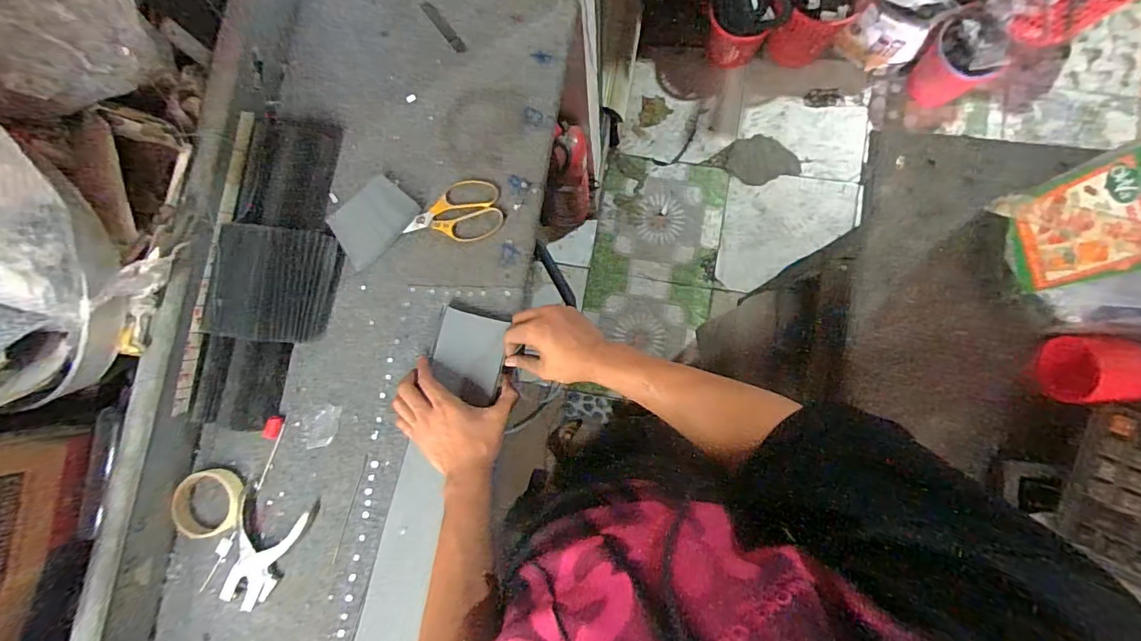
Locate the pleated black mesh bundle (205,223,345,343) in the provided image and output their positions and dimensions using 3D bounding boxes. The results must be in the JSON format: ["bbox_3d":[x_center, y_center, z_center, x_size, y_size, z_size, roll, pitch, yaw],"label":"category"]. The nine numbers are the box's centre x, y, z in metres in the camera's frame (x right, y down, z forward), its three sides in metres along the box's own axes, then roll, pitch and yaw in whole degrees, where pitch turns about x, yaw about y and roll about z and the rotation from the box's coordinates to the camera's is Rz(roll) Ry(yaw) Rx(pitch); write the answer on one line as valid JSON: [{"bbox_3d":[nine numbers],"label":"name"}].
[{"bbox_3d":[-0.406,-0.051,0.672,0.146,0.041,0.155,7,84,5],"label":"pleated black mesh bundle"}]

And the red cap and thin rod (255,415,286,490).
[{"bbox_3d":[-0.427,0.183,0.684,0.029,0.013,0.102,13,85,6],"label":"red cap and thin rod"}]

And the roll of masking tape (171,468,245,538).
[{"bbox_3d":[-0.498,0.254,0.679,0.083,0.032,0.089,-1,84,5],"label":"roll of masking tape"}]

